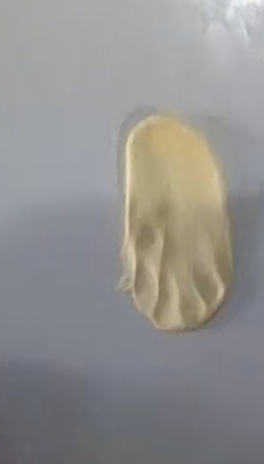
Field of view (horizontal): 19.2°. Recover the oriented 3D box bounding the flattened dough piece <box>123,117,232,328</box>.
[{"bbox_3d":[0.028,-0.005,0.485,0.066,0.012,0.126,2,85,8],"label":"flattened dough piece"}]

